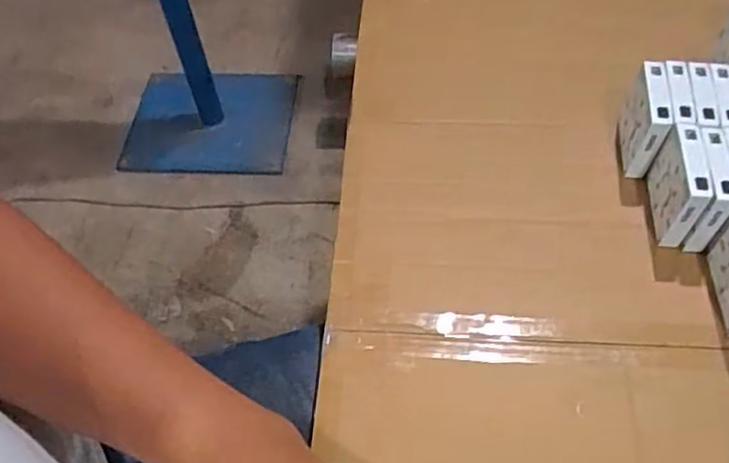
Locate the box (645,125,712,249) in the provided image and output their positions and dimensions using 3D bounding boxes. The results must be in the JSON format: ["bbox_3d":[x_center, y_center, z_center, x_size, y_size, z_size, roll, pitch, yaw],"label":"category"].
[{"bbox_3d":[0.300,-0.040,0.602,0.026,0.087,0.090,3,55,5],"label":"box"}]

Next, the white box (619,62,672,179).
[{"bbox_3d":[0.289,-0.111,0.651,0.026,0.090,0.085,7,56,8],"label":"white box"}]

